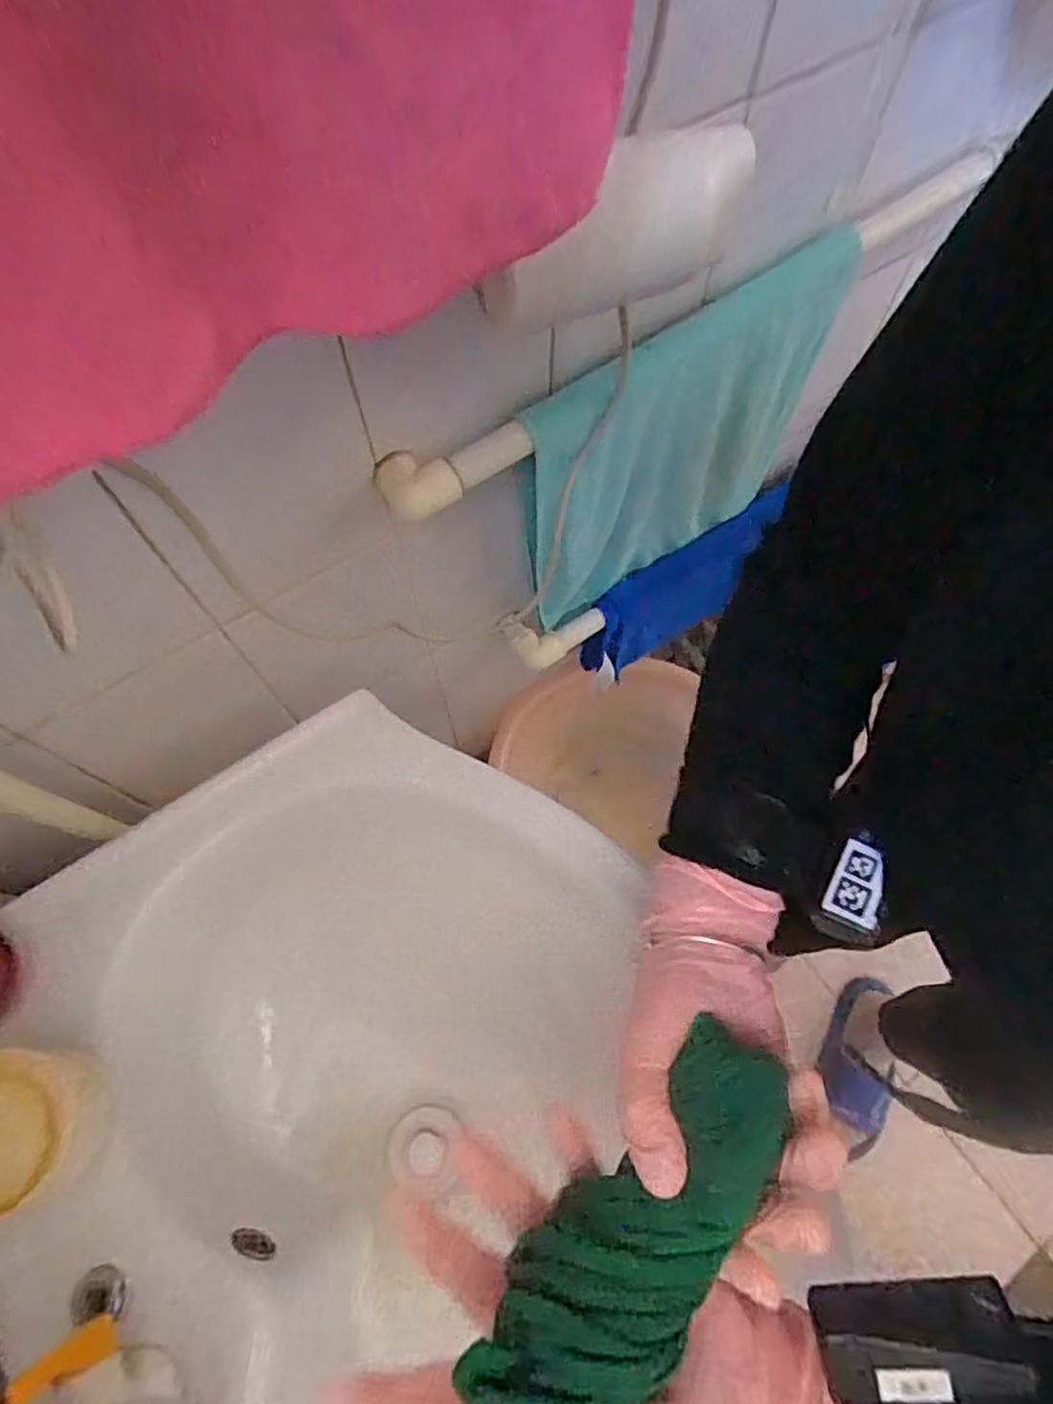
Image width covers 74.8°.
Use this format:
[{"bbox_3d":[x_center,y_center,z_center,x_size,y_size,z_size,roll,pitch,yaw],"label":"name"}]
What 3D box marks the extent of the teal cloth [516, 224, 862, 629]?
[{"bbox_3d":[0.139,-0.235,0.682,0.345,0.304,0.032,-33,69,-14],"label":"teal cloth"}]

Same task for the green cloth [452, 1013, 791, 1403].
[{"bbox_3d":[0.044,0.210,0.273,0.054,0.031,0.167,42,64,17],"label":"green cloth"}]

